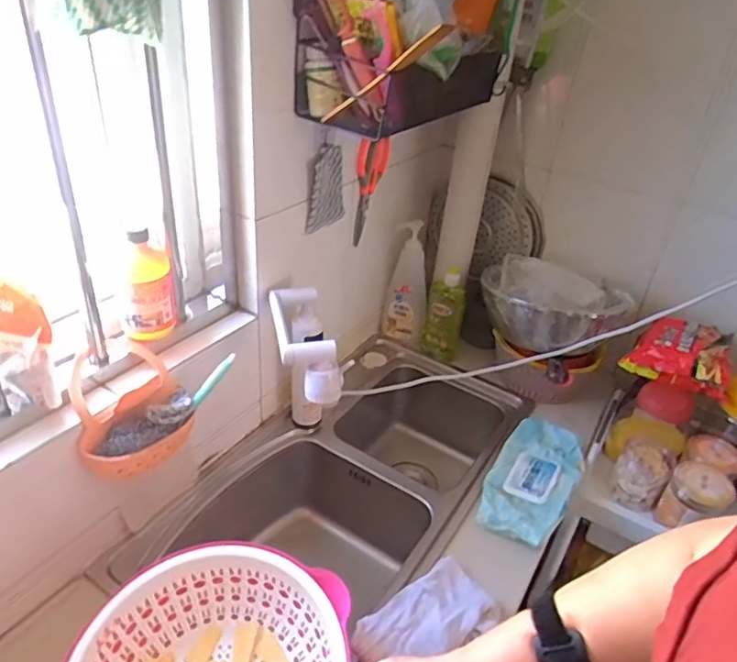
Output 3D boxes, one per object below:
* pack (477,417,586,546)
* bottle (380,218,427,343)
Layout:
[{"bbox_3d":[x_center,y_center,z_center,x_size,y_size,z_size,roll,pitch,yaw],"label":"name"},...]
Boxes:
[{"bbox_3d":[0.277,0.246,0.948,0.131,0.064,0.253,22,36,23],"label":"pack"},{"bbox_3d":[0.088,-0.100,1.229,0.091,0.264,0.059,8,33,2],"label":"bottle"}]

